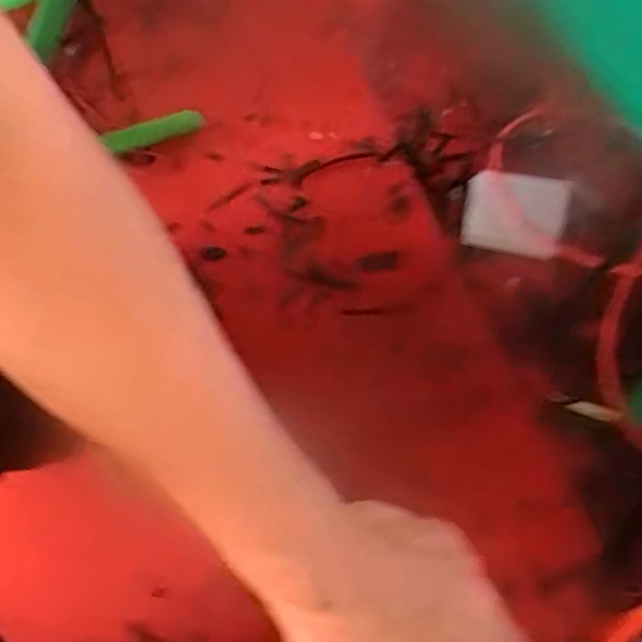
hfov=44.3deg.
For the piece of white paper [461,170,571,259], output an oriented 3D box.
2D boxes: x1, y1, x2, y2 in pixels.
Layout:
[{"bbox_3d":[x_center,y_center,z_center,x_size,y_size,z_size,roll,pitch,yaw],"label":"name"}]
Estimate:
[{"bbox_3d":[0.262,-0.145,1.068,0.131,0.022,0.118,13,69,8],"label":"piece of white paper"}]

